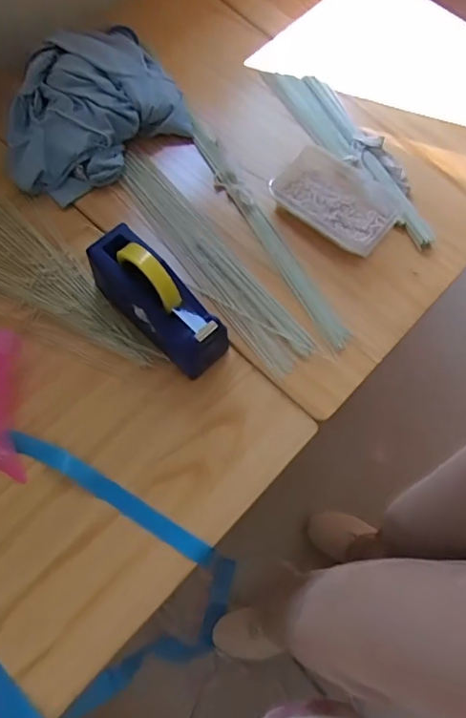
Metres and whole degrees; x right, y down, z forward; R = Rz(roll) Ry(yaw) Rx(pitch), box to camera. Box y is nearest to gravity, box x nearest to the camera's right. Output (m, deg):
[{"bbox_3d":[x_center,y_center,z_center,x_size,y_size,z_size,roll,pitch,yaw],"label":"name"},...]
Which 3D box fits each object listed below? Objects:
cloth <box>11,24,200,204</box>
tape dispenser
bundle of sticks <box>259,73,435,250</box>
[{"bbox_3d":[-0.229,-0.397,0.833,0.288,0.062,0.250,-28,73,-12],"label":"cloth"},{"bbox_3d":[-0.100,-0.078,0.686,0.201,0.118,0.068,43,73,12],"label":"tape dispenser"},{"bbox_3d":[0.188,-0.345,0.857,0.100,0.030,0.416,-31,74,-13],"label":"bundle of sticks"}]

